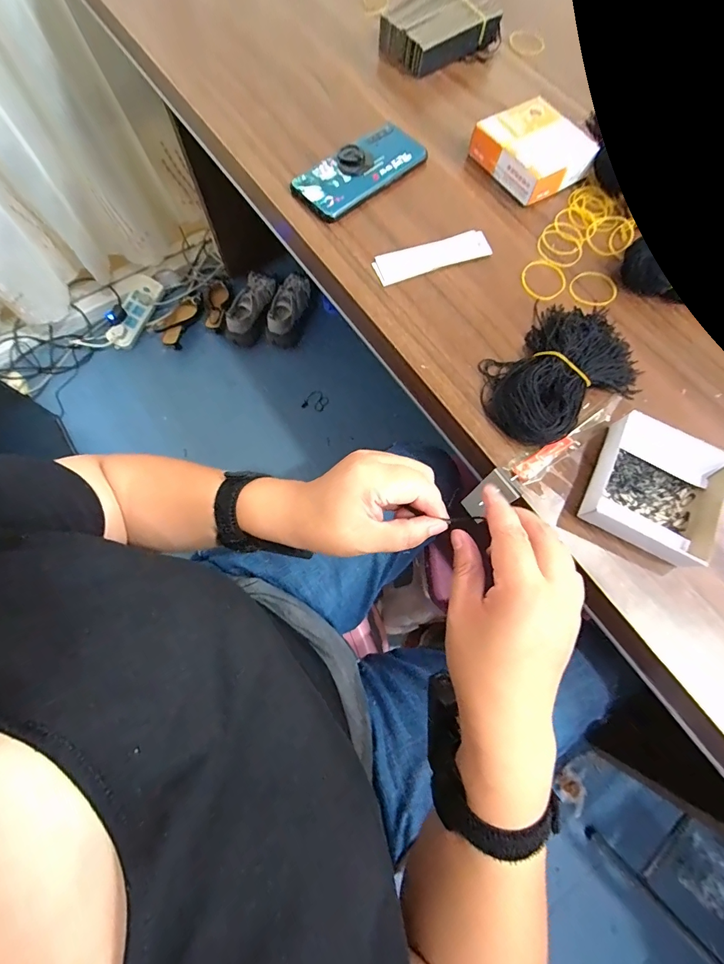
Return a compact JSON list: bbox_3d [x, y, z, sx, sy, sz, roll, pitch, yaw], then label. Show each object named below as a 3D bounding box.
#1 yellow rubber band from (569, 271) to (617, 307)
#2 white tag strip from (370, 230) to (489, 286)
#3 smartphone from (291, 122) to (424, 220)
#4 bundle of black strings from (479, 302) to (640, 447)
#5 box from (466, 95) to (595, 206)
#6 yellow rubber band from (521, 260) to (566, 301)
[{"bbox_3d":[0.252,-0.210,0.426,0.057,0.004,0.045,-20,73,-9],"label":"yellow rubber band"},{"bbox_3d":[0.076,-0.246,0.426,0.128,0.004,0.035,-20,84,-7],"label":"white tag strip"},{"bbox_3d":[-0.001,-0.362,0.457,0.156,0.025,0.065,-41,77,-11],"label":"smartphone"},{"bbox_3d":[0.195,-0.110,0.375,0.120,0.035,0.172,40,77,11],"label":"bundle of black strings"},{"bbox_3d":[0.203,-0.390,0.462,0.105,0.040,0.111,-28,75,-8],"label":"box"},{"bbox_3d":[0.198,-0.221,0.425,0.053,0.004,0.047,-40,77,-11],"label":"yellow rubber band"}]

